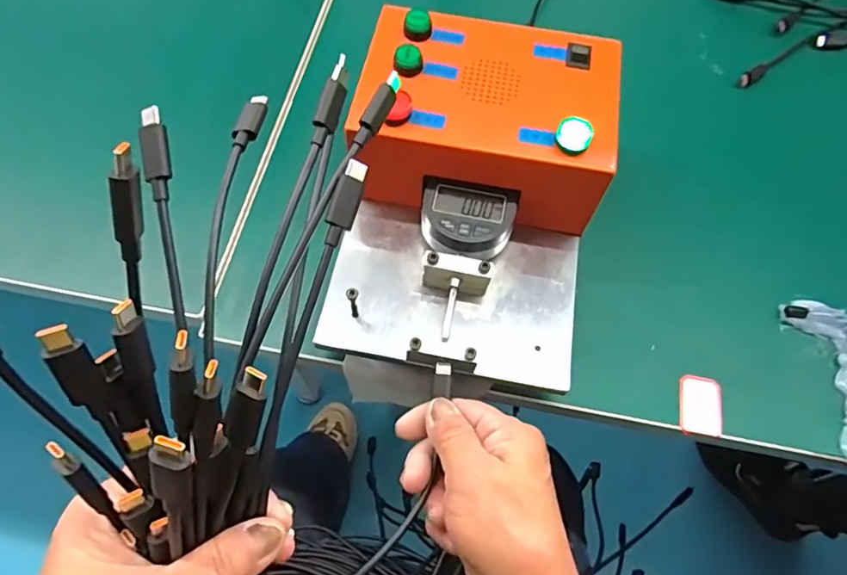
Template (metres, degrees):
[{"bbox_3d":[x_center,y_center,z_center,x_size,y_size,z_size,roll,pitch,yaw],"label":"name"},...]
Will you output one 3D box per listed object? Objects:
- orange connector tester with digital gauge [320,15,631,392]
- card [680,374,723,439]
[{"bbox_3d":[0.029,-0.054,0.339,0.151,0.100,0.209,10,66,4],"label":"orange connector tester with digital gauge"},{"bbox_3d":[0.168,0.071,0.330,0.025,0.004,0.036,11,66,4],"label":"card"}]

